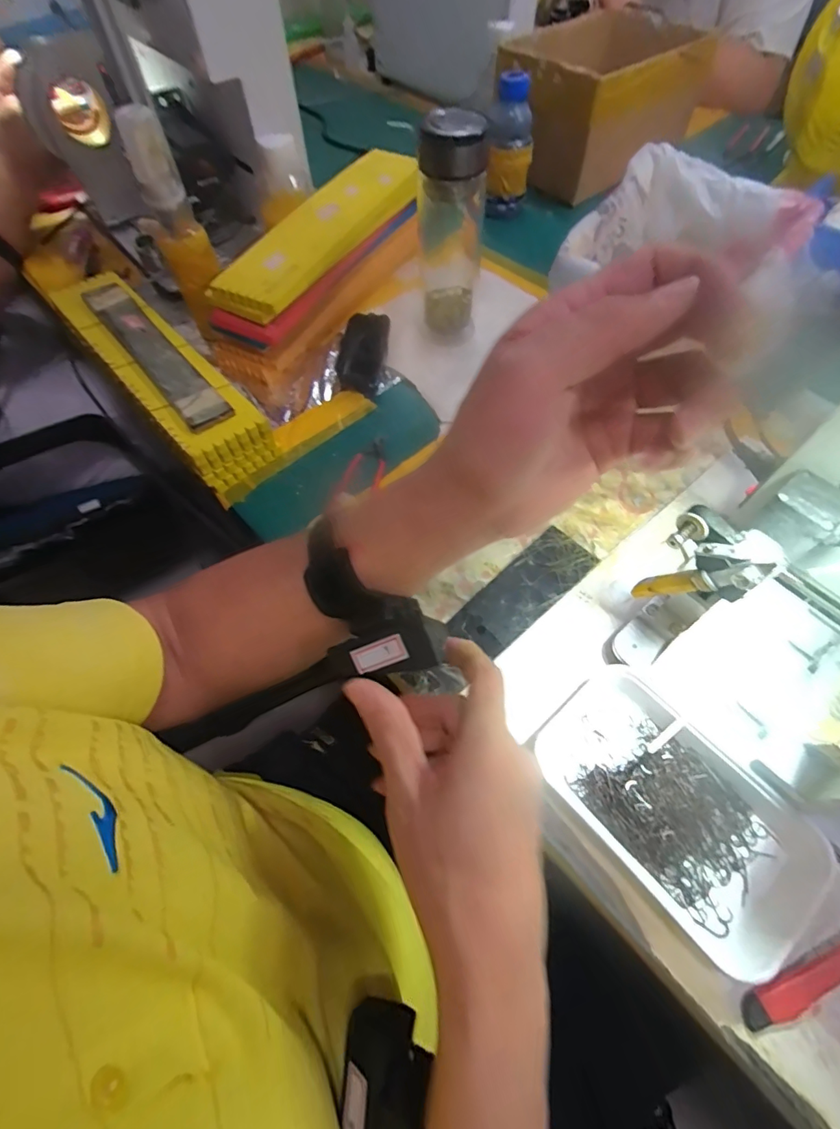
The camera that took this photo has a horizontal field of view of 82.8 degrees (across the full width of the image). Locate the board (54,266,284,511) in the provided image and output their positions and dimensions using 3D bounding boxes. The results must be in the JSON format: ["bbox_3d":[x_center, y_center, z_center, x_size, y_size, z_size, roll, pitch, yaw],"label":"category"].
[{"bbox_3d":[-0.302,-0.222,0.543,0.092,0.059,0.396,-39,67,-19],"label":"board"}]

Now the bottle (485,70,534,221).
[{"bbox_3d":[0.126,-0.591,0.692,0.071,0.140,0.070,8,61,5],"label":"bottle"}]

